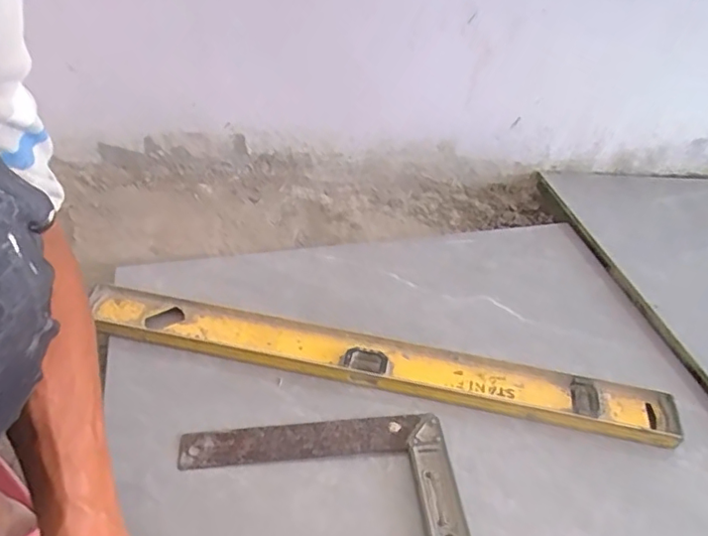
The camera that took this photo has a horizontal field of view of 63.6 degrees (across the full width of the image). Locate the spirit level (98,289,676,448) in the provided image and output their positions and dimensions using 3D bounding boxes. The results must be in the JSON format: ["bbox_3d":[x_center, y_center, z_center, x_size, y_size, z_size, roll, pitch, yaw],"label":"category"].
[{"bbox_3d":[0.020,0.097,0.579,0.585,0.022,0.052,10,42,5],"label":"spirit level"}]

